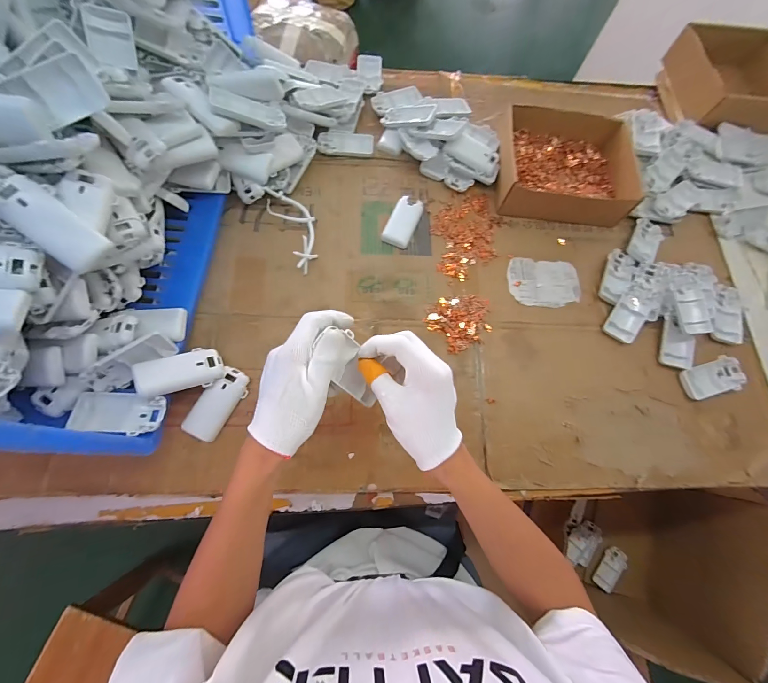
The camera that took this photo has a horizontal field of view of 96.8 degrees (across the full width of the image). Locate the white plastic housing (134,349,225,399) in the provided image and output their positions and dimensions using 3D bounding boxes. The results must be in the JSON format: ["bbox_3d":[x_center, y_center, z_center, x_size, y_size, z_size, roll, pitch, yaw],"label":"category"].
[{"bbox_3d":[-0.253,0.037,0.427,0.094,0.021,0.044,-14,74,-34],"label":"white plastic housing"}]

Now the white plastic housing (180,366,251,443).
[{"bbox_3d":[-0.217,0.081,0.448,0.041,0.020,0.095,31,77,6],"label":"white plastic housing"}]

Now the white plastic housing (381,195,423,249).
[{"bbox_3d":[0.032,-0.194,0.551,0.042,0.016,0.089,23,71,3],"label":"white plastic housing"}]

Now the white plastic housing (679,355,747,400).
[{"bbox_3d":[0.499,0.054,0.516,0.099,0.012,0.049,-13,73,-9],"label":"white plastic housing"}]

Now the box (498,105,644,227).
[{"bbox_3d":[0.314,-0.308,0.584,0.235,0.058,0.190,7,71,-3],"label":"box"}]

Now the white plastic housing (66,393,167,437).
[{"bbox_3d":[-0.311,0.085,0.403,0.094,0.022,0.044,5,71,-3],"label":"white plastic housing"}]

